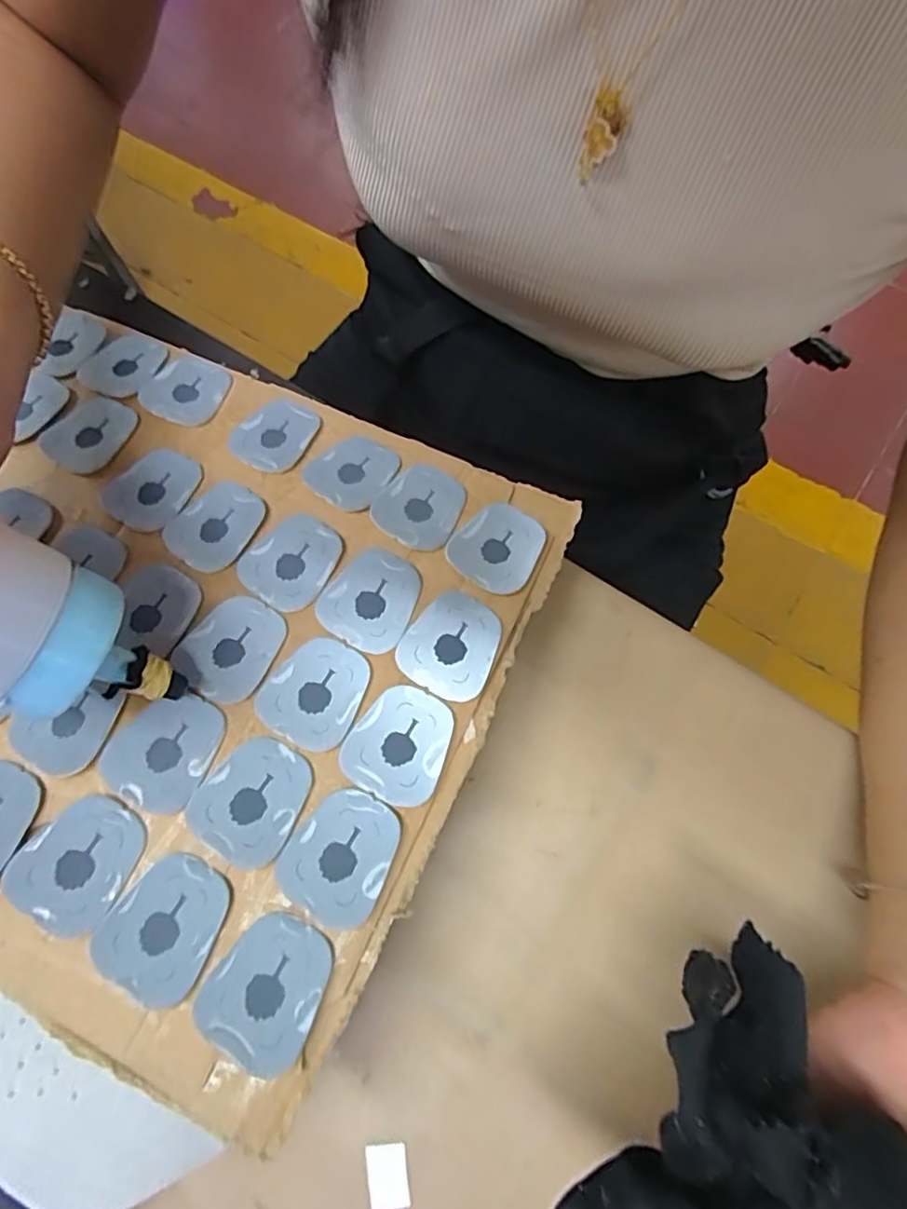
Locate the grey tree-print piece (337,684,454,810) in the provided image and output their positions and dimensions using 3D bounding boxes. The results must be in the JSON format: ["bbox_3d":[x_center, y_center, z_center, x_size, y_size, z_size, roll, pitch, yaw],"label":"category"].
[{"bbox_3d":[-0.019,0.048,0.213,0.033,0.004,0.038,17,73,10],"label":"grey tree-print piece"}]

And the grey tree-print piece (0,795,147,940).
[{"bbox_3d":[-0.120,0.081,0.195,0.033,0.004,0.038,20,73,11],"label":"grey tree-print piece"}]

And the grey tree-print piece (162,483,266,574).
[{"bbox_3d":[-0.097,-0.033,0.250,0.034,0.004,0.039,32,76,14],"label":"grey tree-print piece"}]

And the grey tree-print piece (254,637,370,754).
[{"bbox_3d":[-0.049,0.030,0.218,0.033,0.004,0.038,25,74,12],"label":"grey tree-print piece"}]

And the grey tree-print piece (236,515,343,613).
[{"bbox_3d":[-0.064,-0.018,0.242,0.035,0.004,0.039,27,75,13],"label":"grey tree-print piece"}]

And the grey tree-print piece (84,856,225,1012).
[{"bbox_3d":[-0.088,0.098,0.188,0.033,0.005,0.038,25,74,12],"label":"grey tree-print piece"}]

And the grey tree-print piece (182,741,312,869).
[{"bbox_3d":[-0.067,0.064,0.203,0.034,0.004,0.038,25,74,12],"label":"grey tree-print piece"}]

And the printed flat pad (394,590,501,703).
[{"bbox_3d":[0.000,0.014,0.229,0.033,0.005,0.038,28,75,13],"label":"printed flat pad"}]

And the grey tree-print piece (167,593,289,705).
[{"bbox_3d":[-0.083,0.015,0.226,0.034,0.004,0.038,24,74,12],"label":"grey tree-print piece"}]

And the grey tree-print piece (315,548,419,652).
[{"bbox_3d":[-0.031,-0.003,0.237,0.034,0.004,0.040,30,68,7],"label":"grey tree-print piece"}]

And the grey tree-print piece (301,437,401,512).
[{"bbox_3d":[-0.044,-0.058,0.265,0.035,0.004,0.036,31,76,14],"label":"grey tree-print piece"}]

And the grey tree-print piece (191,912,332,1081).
[{"bbox_3d":[-0.055,0.114,0.182,0.033,0.004,0.038,24,74,12],"label":"grey tree-print piece"}]

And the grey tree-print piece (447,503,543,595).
[{"bbox_3d":[0.019,-0.024,0.248,0.034,0.004,0.038,38,77,15],"label":"grey tree-print piece"}]

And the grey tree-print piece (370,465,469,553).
[{"bbox_3d":[-0.014,-0.042,0.255,0.034,0.004,0.038,17,73,10],"label":"grey tree-print piece"}]

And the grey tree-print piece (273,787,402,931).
[{"bbox_3d":[-0.036,0.079,0.196,0.033,0.004,0.039,27,75,13],"label":"grey tree-print piece"}]

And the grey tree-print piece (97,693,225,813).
[{"bbox_3d":[-0.100,0.049,0.210,0.035,0.004,0.038,14,72,9],"label":"grey tree-print piece"}]

